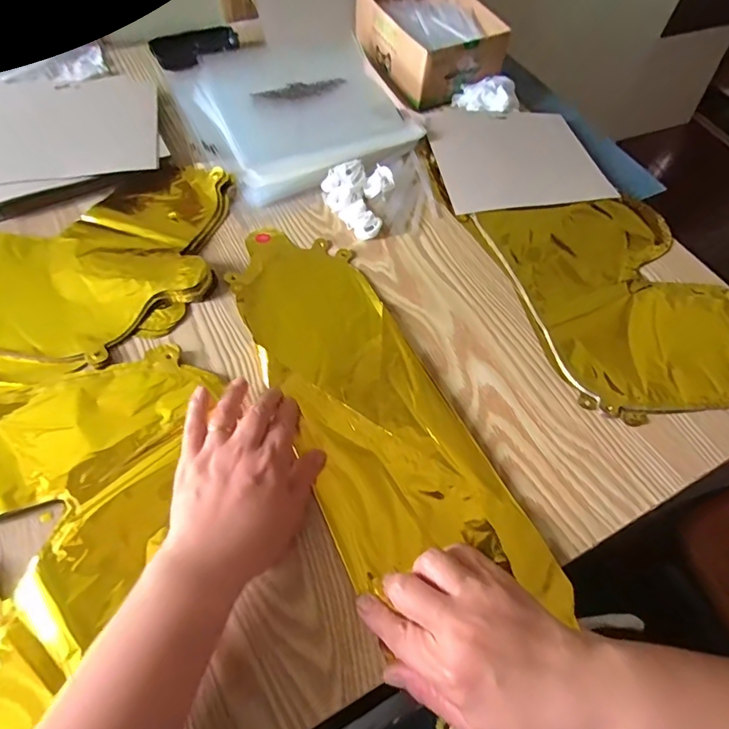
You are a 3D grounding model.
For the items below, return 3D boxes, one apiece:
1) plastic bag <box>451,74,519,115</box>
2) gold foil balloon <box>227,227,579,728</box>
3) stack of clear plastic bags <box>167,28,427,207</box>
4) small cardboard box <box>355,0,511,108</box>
[{"bbox_3d":[0.156,-0.343,0.593,0.080,0.019,0.056,14,60,6],"label":"plastic bag"},{"bbox_3d":[0.006,0.044,0.378,0.129,0.012,0.431,-25,64,-16],"label":"gold foil balloon"},{"bbox_3d":[-0.090,-0.317,0.568,0.243,0.030,0.268,-25,64,-16],"label":"stack of clear plastic bags"},{"bbox_3d":[0.080,-0.432,0.615,0.139,0.063,0.202,-20,62,-14],"label":"small cardboard box"}]

